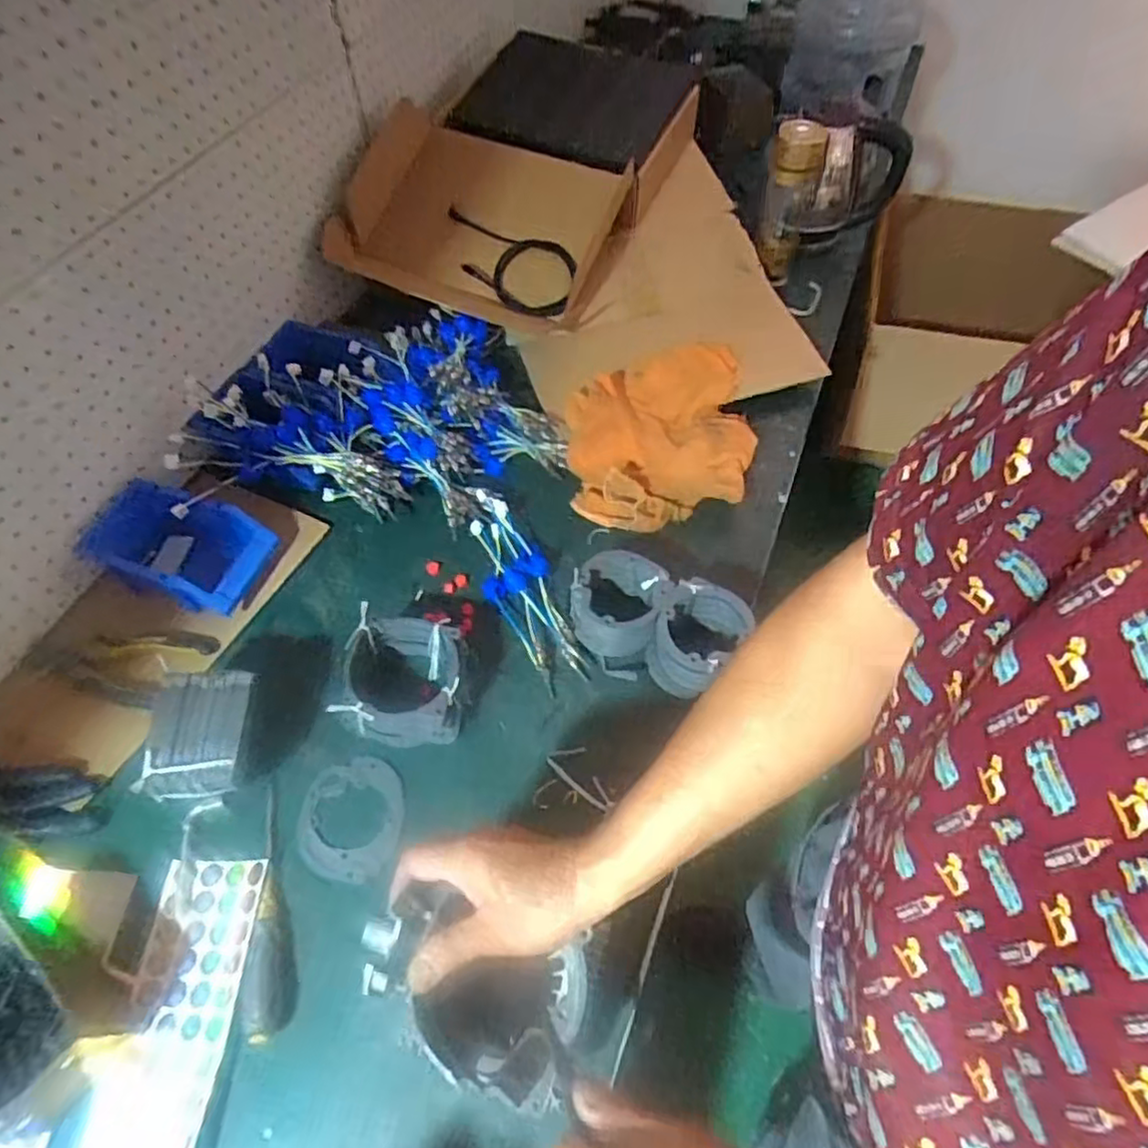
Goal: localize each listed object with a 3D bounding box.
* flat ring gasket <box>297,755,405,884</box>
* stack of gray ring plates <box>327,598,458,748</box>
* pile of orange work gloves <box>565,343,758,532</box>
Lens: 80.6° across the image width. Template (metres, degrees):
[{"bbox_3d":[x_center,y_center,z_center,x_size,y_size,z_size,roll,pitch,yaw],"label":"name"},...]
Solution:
[{"bbox_3d":[-0.225,0.246,0.688,0.102,0.004,0.121,7,53,3],"label":"flat ring gasket"},{"bbox_3d":[-0.176,0.109,0.724,0.122,0.069,0.129,2,56,3],"label":"stack of gray ring plates"},{"bbox_3d":[0.119,-0.196,0.919,0.253,0.061,0.290,-4,56,-1],"label":"pile of orange work gloves"}]

